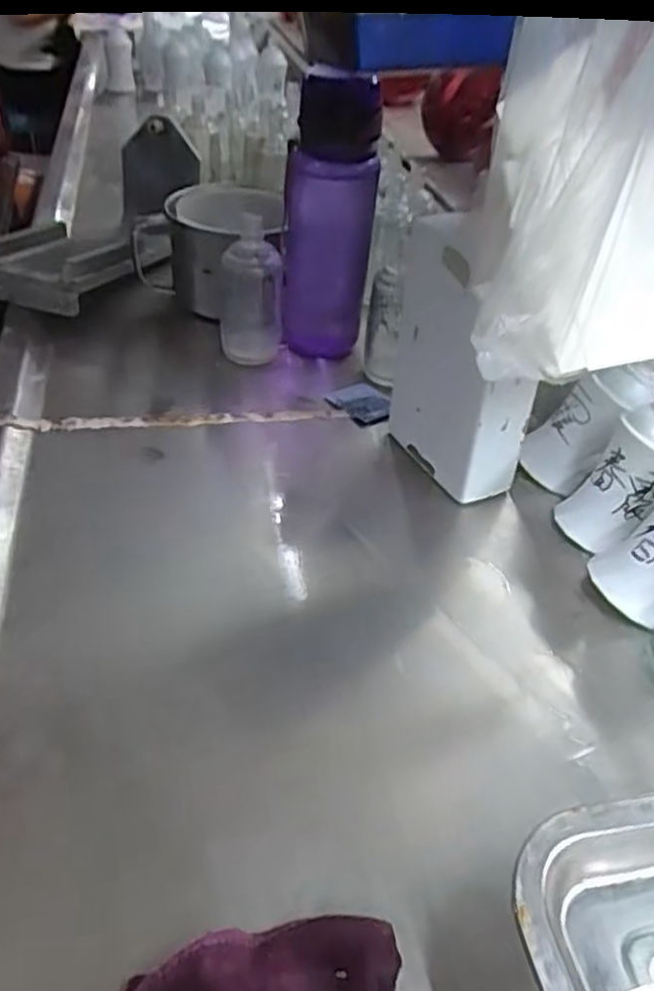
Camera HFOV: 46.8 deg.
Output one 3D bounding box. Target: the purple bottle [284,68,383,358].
[{"bbox_3d":[-0.001,-0.239,0.658,0.077,0.223,0.072,-1,39,-3],"label":"purple bottle"}]

